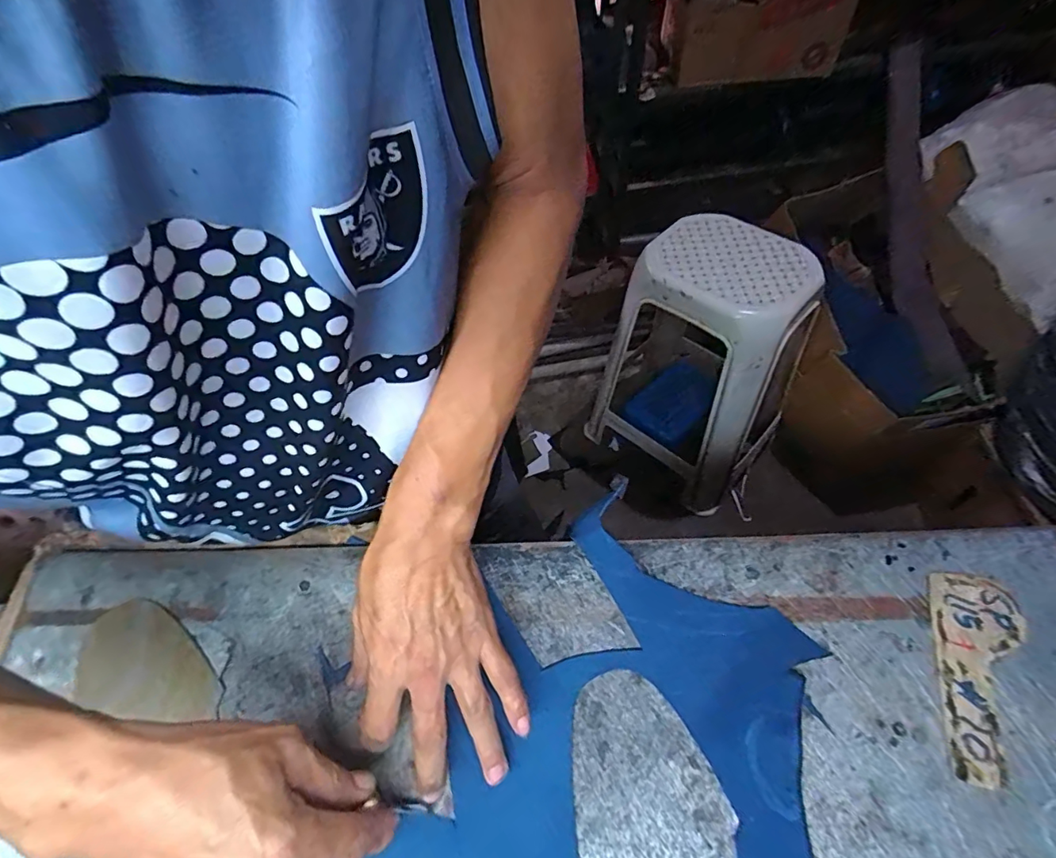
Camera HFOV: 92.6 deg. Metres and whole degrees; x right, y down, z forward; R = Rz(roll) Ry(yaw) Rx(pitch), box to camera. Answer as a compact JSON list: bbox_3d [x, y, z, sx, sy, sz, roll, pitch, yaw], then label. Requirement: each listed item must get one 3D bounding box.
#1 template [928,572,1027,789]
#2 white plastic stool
[{"bbox_3d":[0.295,0.159,0.329,0.053,0.005,0.128,15,59,13],"label":"template"},{"bbox_3d":[0.392,-0.151,1.189,0.391,0.534,0.361,28,63,21],"label":"white plastic stool"}]

